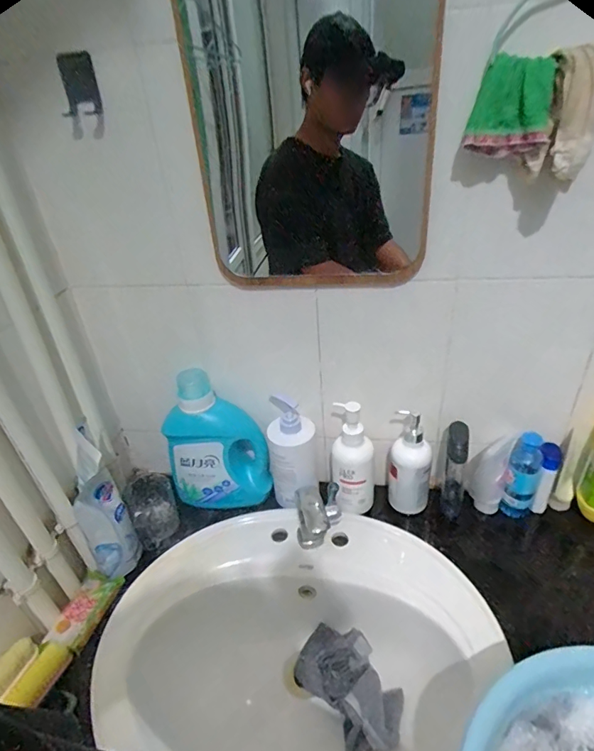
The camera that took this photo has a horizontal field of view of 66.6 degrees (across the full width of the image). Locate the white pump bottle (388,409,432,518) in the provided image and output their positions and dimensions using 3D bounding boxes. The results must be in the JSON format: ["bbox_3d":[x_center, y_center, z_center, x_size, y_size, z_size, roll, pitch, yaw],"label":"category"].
[{"bbox_3d":[0.191,0.147,0.764,0.069,0.182,0.061,4,34,13],"label":"white pump bottle"}]

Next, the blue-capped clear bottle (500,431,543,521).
[{"bbox_3d":[0.371,0.172,0.746,0.045,0.162,0.045,12,37,25],"label":"blue-capped clear bottle"}]

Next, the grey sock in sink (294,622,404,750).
[{"bbox_3d":[0.080,0.447,0.663,0.115,0.069,0.184,-24,37,-27],"label":"grey sock in sink"}]

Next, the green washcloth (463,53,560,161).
[{"bbox_3d":[0.225,-0.282,0.476,0.082,0.086,0.024,1,33,9],"label":"green washcloth"}]

